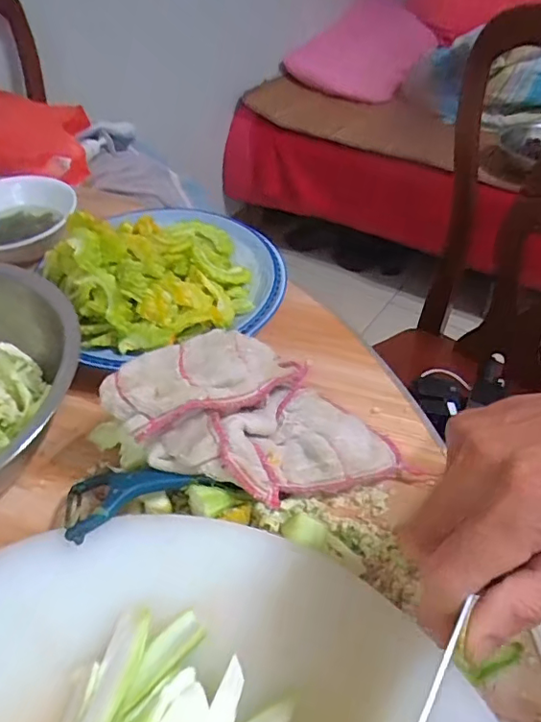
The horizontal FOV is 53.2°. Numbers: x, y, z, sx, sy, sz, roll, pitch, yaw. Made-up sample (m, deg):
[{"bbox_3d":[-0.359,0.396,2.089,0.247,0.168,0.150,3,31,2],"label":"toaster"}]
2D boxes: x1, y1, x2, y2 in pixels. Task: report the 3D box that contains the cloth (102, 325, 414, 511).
[{"bbox_3d":[-0.009,0.045,0.394,0.176,0.081,0.132,-21,48,-18],"label":"cloth"}]

